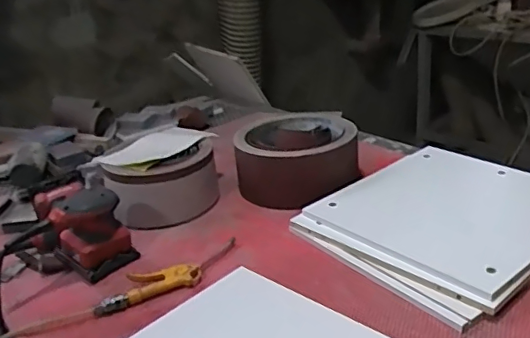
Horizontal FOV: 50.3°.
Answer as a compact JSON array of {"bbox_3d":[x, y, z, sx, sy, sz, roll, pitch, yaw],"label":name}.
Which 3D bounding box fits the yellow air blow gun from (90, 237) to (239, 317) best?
[{"bbox_3d":[-0.155,0.169,0.932,0.266,0.021,0.066,-19,27,-28],"label":"yellow air blow gun"}]

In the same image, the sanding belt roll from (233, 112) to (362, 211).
[{"bbox_3d":[0.070,-0.030,1.253,0.263,0.112,0.331,-5,23,2],"label":"sanding belt roll"}]

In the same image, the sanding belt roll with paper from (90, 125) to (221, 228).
[{"bbox_3d":[-0.219,0.017,1.205,0.238,0.109,0.295,-10,24,-9],"label":"sanding belt roll with paper"}]

